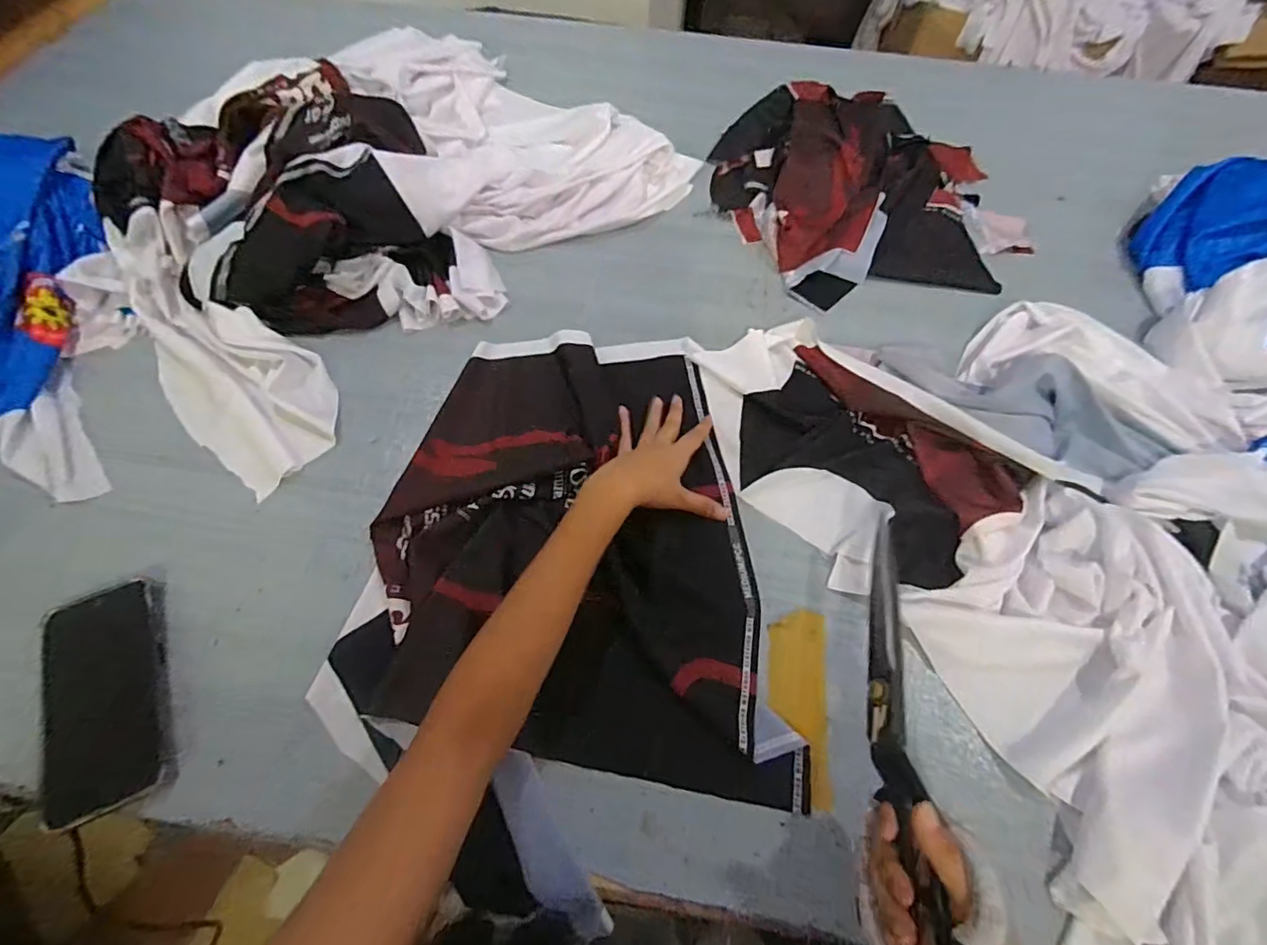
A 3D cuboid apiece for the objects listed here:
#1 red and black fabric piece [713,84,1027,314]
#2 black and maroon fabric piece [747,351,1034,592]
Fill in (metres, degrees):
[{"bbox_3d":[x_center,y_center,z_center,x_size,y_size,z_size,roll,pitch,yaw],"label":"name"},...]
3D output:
[{"bbox_3d":[0.315,-0.387,0.725,0.384,0.065,0.362,1,61,-2],"label":"red and black fabric piece"},{"bbox_3d":[0.227,-0.012,0.531,0.256,0.035,0.182,39,67,18],"label":"black and maroon fabric piece"}]

